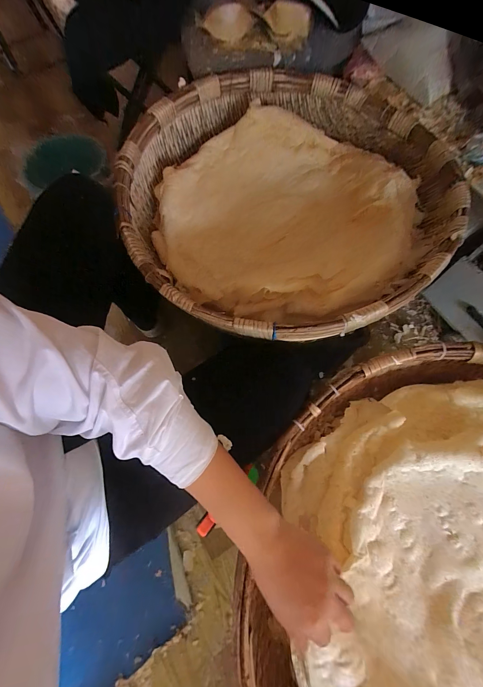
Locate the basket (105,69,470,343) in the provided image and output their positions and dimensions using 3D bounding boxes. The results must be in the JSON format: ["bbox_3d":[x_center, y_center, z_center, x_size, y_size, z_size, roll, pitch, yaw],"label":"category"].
[{"bbox_3d":[0.113,-0.326,0.624,0.698,0.165,0.714,-1,70,2],"label":"basket"}]

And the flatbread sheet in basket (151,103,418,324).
[{"bbox_3d":[0.084,-0.305,0.650,0.574,0.106,0.544,-7,69,-1],"label":"flatbread sheet in basket"}]

